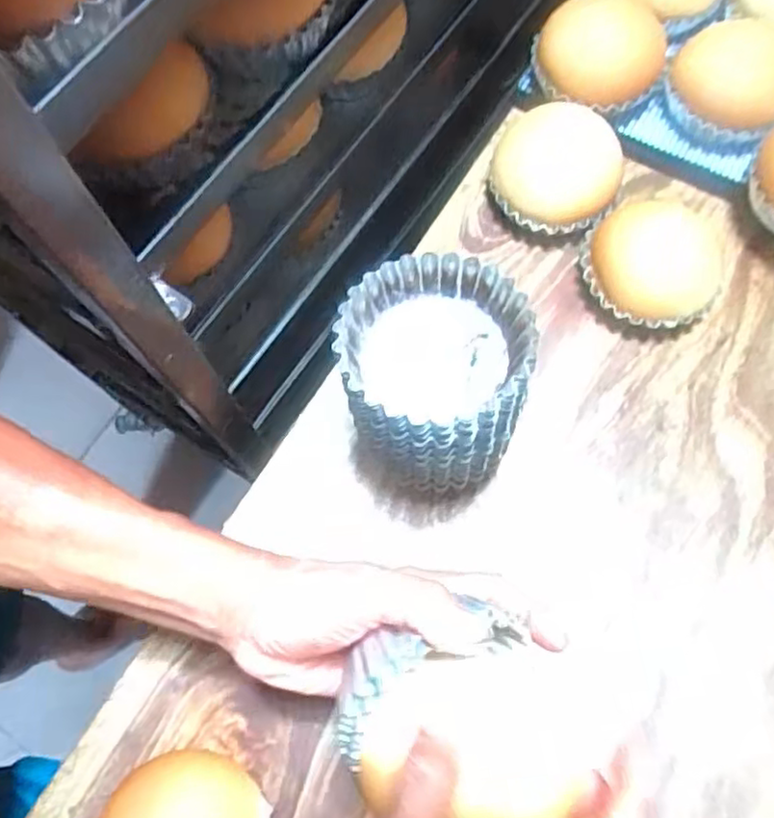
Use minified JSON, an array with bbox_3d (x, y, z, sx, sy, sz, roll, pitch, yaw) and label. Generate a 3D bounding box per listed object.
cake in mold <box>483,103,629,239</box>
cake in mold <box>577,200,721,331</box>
[{"bbox_3d":[0.127,-0.177,0.507,0.096,0.065,0.081,26,73,9],"label":"cake in mold"},{"bbox_3d":[0.192,-0.101,0.488,0.094,0.048,0.087,0,71,1],"label":"cake in mold"}]

